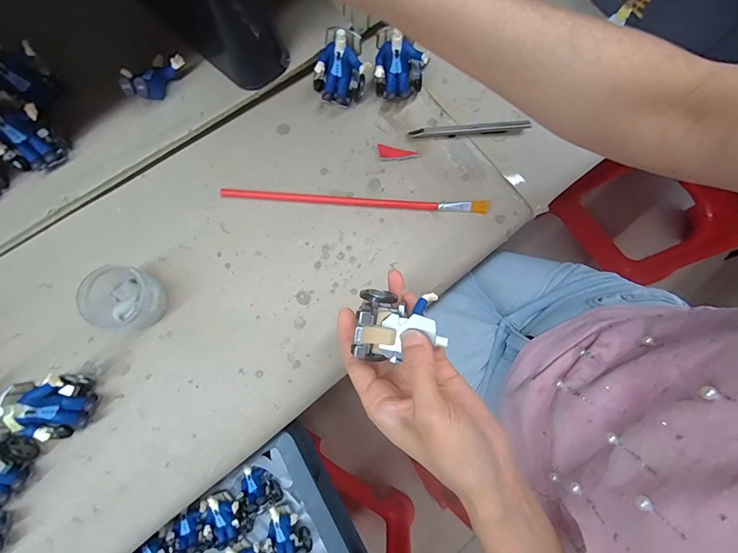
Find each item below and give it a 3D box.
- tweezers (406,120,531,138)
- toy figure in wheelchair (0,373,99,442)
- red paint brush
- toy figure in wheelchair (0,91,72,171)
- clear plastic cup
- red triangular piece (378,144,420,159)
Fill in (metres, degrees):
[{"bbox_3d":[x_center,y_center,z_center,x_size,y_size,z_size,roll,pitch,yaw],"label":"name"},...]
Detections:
[{"bbox_3d":[0.103,-0.150,0.380,0.119,0.010,0.011,-1,79,-2],"label":"tweezers"},{"bbox_3d":[-0.250,0.104,0.294,0.035,0.063,0.048,-11,80,-3],"label":"toy figure in wheelchair"},{"bbox_3d":[-0.012,-0.077,0.368,0.259,0.007,0.013,4,79,-1],"label":"red paint brush"},{"bbox_3d":[-0.301,-0.122,0.319,0.037,0.056,0.050,36,81,5],"label":"toy figure in wheelchair"},{"bbox_3d":[-0.216,0.019,0.325,0.063,0.045,0.054,14,79,1],"label":"clear plastic cup"},{"bbox_3d":[0.029,-0.124,0.374,0.041,0.005,0.013,8,86,3],"label":"red triangular piece"}]

